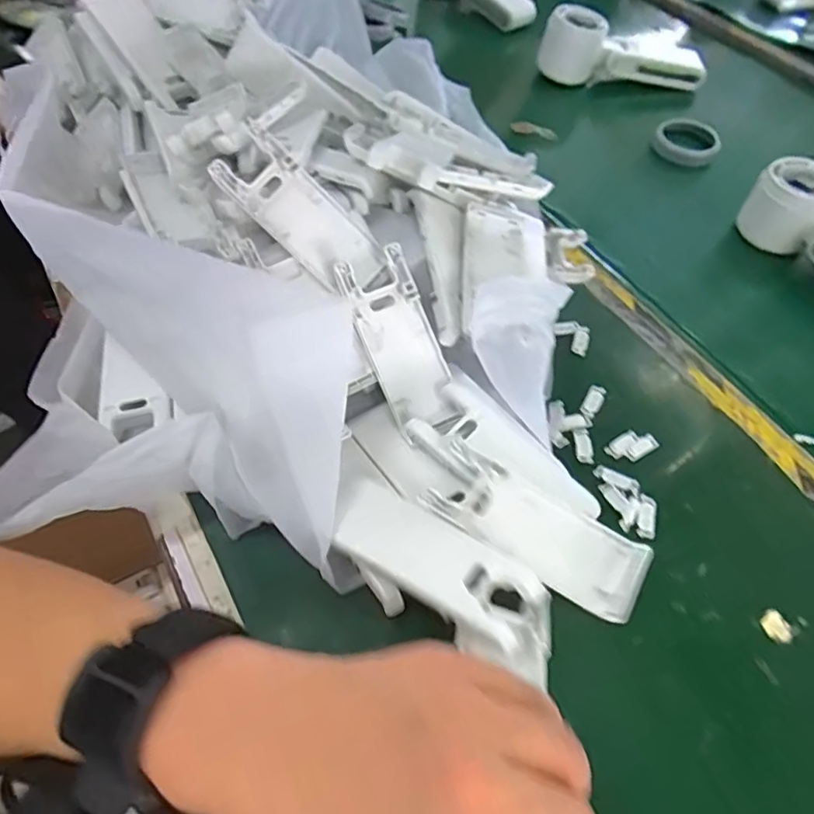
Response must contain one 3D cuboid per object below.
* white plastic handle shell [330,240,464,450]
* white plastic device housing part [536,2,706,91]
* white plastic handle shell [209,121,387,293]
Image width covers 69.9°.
[{"bbox_3d":[-0.002,-0.034,0.320,0.040,0.021,0.101,-22,92,-18],"label":"white plastic handle shell"},{"bbox_3d":[0.214,-0.358,0.590,0.163,0.067,0.046,2,55,-1],"label":"white plastic device housing part"},{"bbox_3d":[-0.058,-0.102,0.321,0.097,0.030,0.041,39,57,-15],"label":"white plastic handle shell"}]

